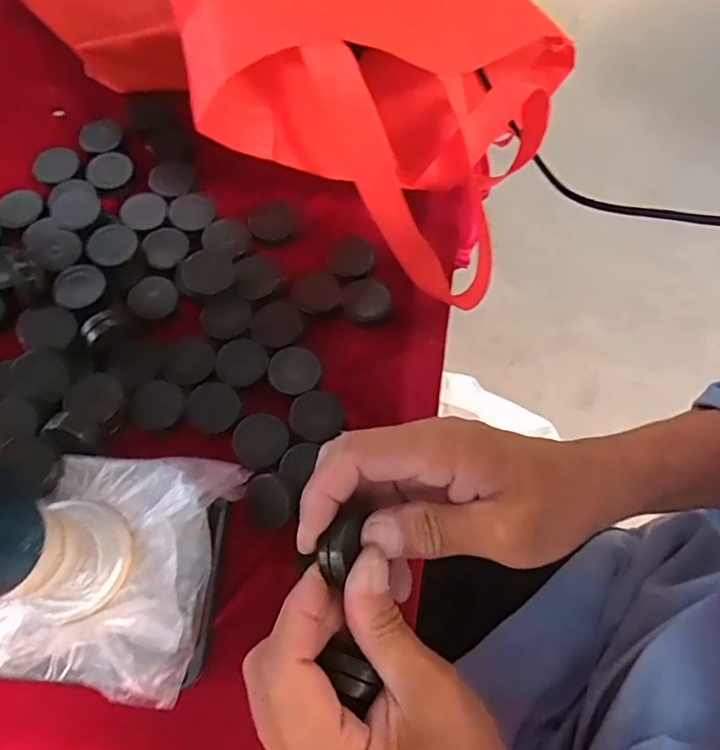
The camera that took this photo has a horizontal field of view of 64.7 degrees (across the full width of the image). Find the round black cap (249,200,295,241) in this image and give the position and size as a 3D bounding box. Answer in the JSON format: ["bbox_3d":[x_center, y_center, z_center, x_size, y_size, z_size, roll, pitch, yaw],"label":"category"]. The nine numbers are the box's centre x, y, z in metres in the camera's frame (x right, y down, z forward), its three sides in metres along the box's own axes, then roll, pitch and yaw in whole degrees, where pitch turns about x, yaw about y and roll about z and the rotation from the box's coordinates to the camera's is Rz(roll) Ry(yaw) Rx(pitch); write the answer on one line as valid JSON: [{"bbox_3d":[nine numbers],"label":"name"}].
[{"bbox_3d":[-0.063,-0.109,0.404,0.032,0.004,0.029,-27,72,-11],"label":"round black cap"}]

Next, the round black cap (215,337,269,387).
[{"bbox_3d":[-0.075,-0.009,0.361,0.033,0.004,0.031,0,69,-1],"label":"round black cap"}]

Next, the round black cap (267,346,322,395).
[{"bbox_3d":[-0.041,-0.003,0.361,0.032,0.004,0.032,0,69,-1],"label":"round black cap"}]

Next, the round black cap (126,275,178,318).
[{"bbox_3d":[-0.136,-0.051,0.372,0.031,0.007,0.027,-33,73,-13],"label":"round black cap"}]

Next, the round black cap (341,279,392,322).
[{"bbox_3d":[0.004,-0.052,0.389,0.034,0.006,0.030,-5,69,-3],"label":"round black cap"}]

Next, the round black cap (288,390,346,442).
[{"bbox_3d":[-0.026,0.024,0.348,0.031,0.004,0.032,0,69,-1],"label":"round black cap"}]

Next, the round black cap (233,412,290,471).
[{"bbox_3d":[-0.061,0.040,0.344,0.033,0.004,0.033,0,69,-1],"label":"round black cap"}]

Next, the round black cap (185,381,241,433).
[{"bbox_3d":[-0.091,0.020,0.352,0.032,0.004,0.031,0,69,-1],"label":"round black cap"}]

